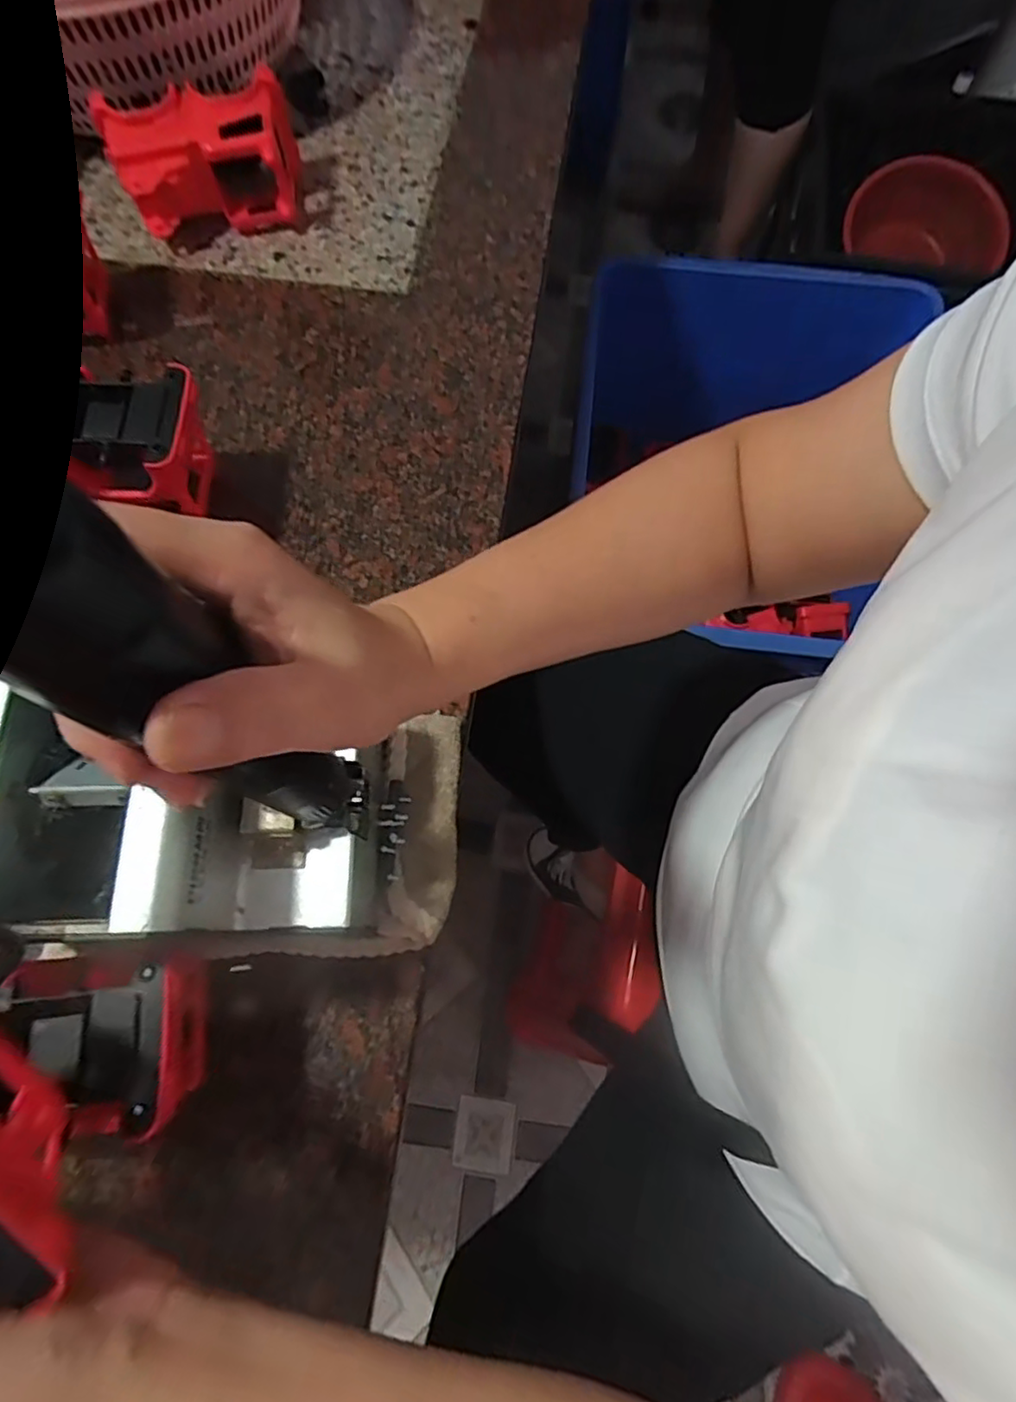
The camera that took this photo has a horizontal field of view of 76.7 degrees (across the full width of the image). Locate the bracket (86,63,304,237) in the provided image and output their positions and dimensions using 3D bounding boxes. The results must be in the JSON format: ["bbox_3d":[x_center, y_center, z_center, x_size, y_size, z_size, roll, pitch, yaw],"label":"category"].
[{"bbox_3d":[-0.249,-0.446,0.536,0.146,0.081,0.076,-13,72,-5],"label":"bracket"}]

